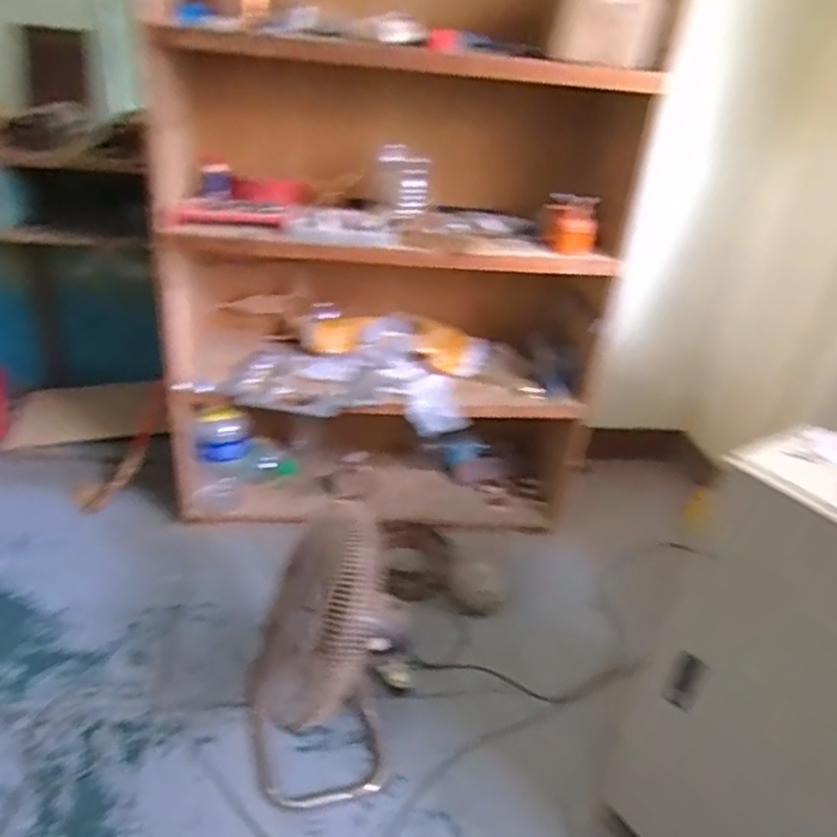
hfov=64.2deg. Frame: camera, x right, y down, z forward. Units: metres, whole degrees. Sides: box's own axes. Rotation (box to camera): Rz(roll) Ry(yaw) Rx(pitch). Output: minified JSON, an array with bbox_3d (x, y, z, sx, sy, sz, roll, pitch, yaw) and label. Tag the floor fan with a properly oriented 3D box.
[{"bbox_3d":[-0.184,0.476,1.471,0.315,0.521,0.412,6,30,0],"label":"floor fan"}]

